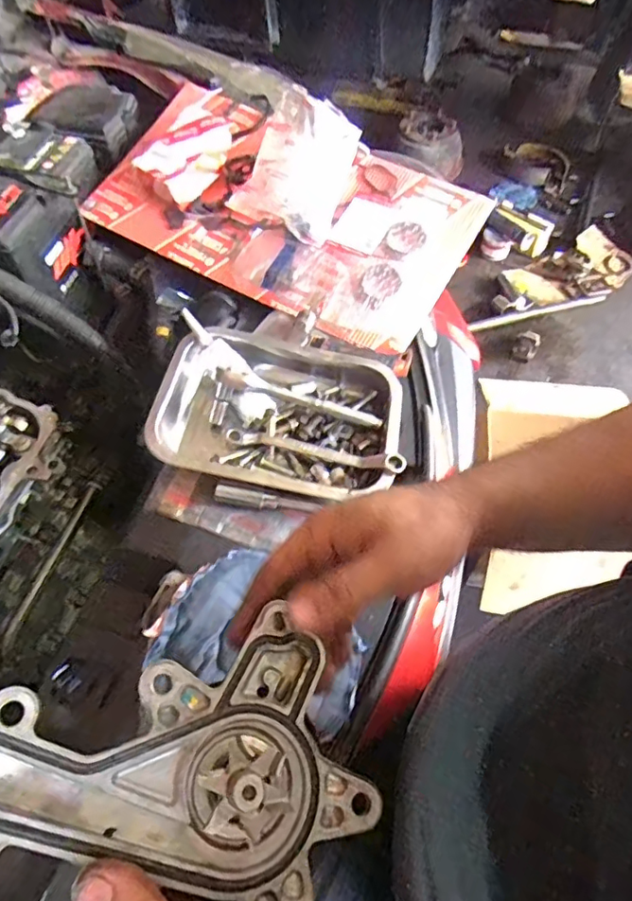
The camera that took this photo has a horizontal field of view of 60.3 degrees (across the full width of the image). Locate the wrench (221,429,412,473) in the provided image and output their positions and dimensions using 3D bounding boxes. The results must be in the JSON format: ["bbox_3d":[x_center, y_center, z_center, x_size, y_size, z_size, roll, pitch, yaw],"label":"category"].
[{"bbox_3d":[-0.002,-0.002,0.576,0.192,0.019,0.022,12,58,10],"label":"wrench"}]

